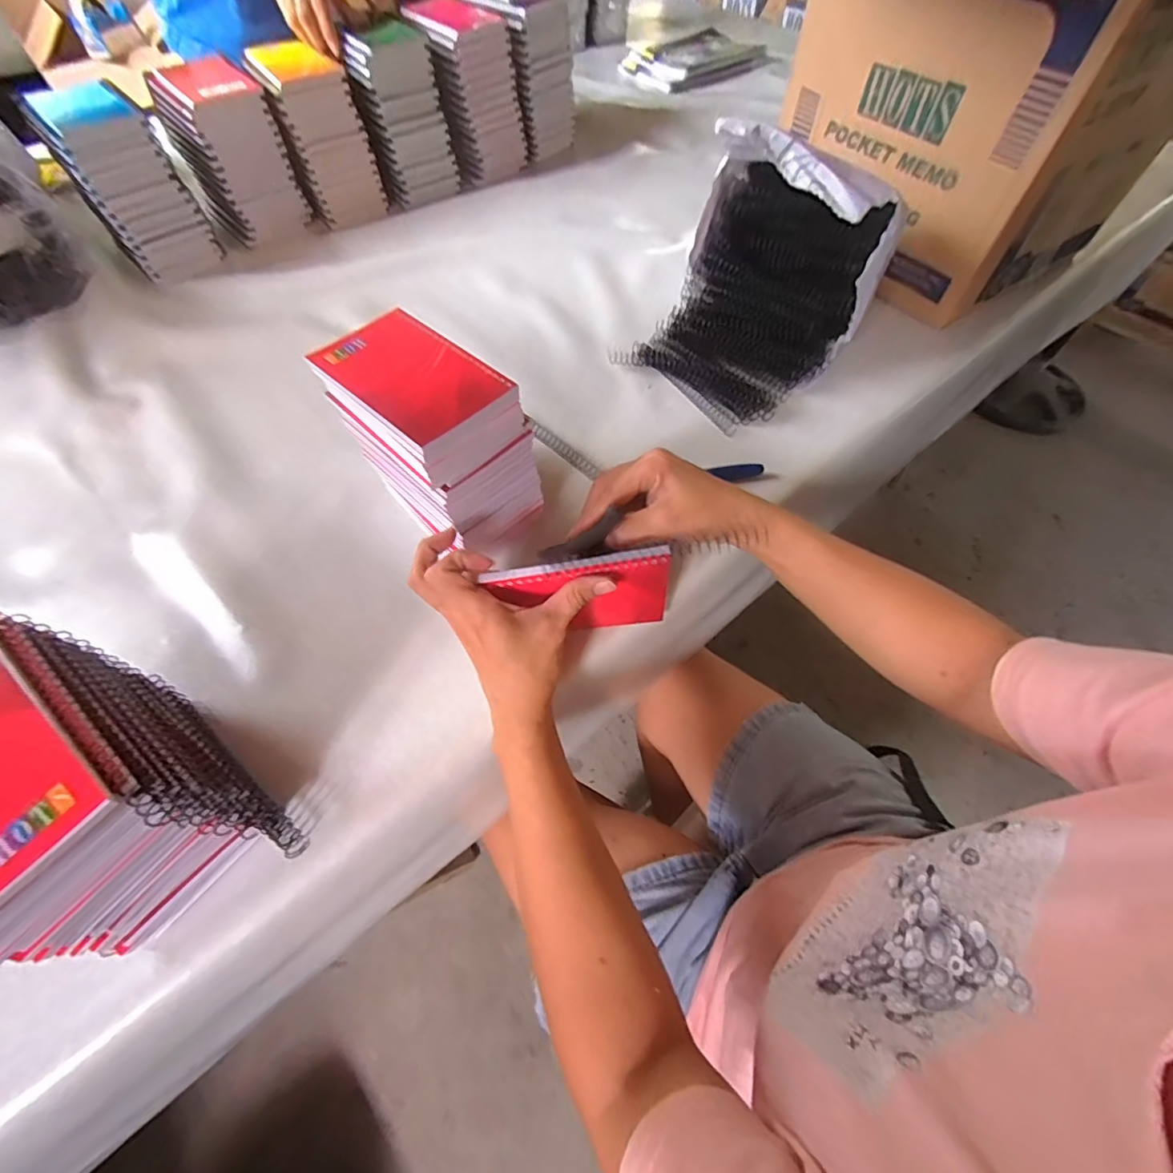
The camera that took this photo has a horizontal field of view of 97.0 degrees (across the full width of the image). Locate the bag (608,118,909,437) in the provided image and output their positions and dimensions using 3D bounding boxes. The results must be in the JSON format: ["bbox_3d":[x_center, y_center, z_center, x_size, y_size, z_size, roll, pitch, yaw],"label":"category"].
[{"bbox_3d":[0.156,-0.300,0.502,0.191,0.170,0.185,-40,67,-20],"label":"bag"}]

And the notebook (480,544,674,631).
[{"bbox_3d":[-0.004,0.006,0.366,0.121,0.080,0.015,-6,60,-3],"label":"notebook"}]

